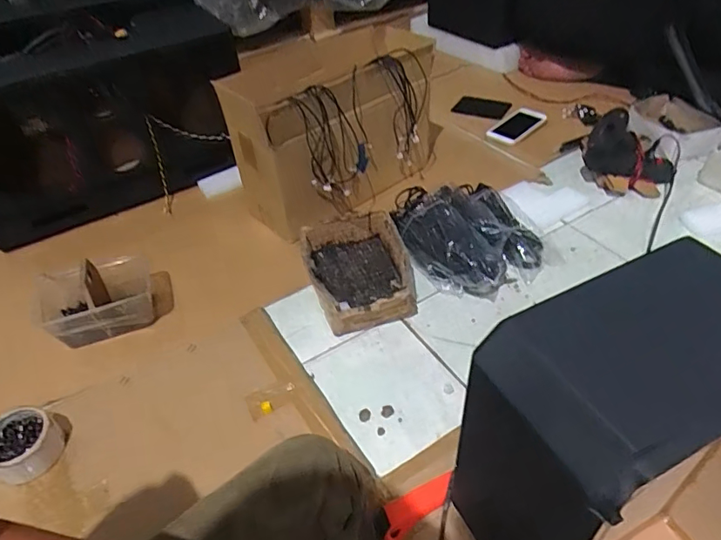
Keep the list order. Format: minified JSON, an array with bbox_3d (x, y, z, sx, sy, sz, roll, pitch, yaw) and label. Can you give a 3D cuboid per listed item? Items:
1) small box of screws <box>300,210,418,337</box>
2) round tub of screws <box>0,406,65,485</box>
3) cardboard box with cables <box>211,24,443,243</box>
[{"bbox_3d":[-0.003,0.003,0.891,0.169,0.069,0.229,-13,43,-9],"label":"small box of screws"},{"bbox_3d":[-0.450,0.235,0.683,0.093,0.046,0.088,25,50,28],"label":"round tub of screws"},{"bbox_3d":[-0.041,-0.253,0.998,0.380,0.262,0.179,-31,49,-26],"label":"cardboard box with cables"}]

